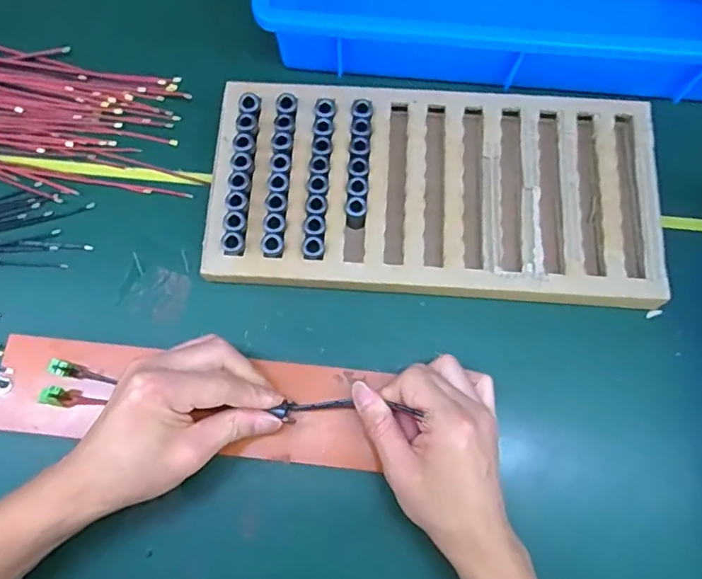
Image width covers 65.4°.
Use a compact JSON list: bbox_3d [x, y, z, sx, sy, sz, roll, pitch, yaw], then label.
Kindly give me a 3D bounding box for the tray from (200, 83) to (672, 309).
[{"bbox_3d":[0.069,-0.080,0.455,0.357,0.032,0.173,4,74,1],"label":"tray"}]

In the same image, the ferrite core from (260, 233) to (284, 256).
[{"bbox_3d":[-0.061,-0.034,0.428,0.017,0.009,0.018,-34,77,-10],"label":"ferrite core"}]

